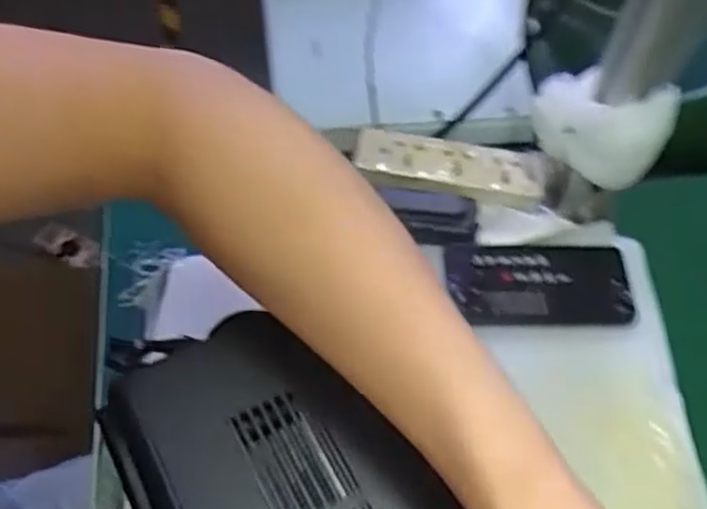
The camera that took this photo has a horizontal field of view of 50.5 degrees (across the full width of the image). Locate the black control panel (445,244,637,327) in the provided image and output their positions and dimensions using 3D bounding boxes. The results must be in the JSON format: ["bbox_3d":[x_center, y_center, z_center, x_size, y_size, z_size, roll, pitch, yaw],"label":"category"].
[{"bbox_3d":[0.157,0.025,0.634,0.152,0.008,0.076,0,56,-4],"label":"black control panel"}]

